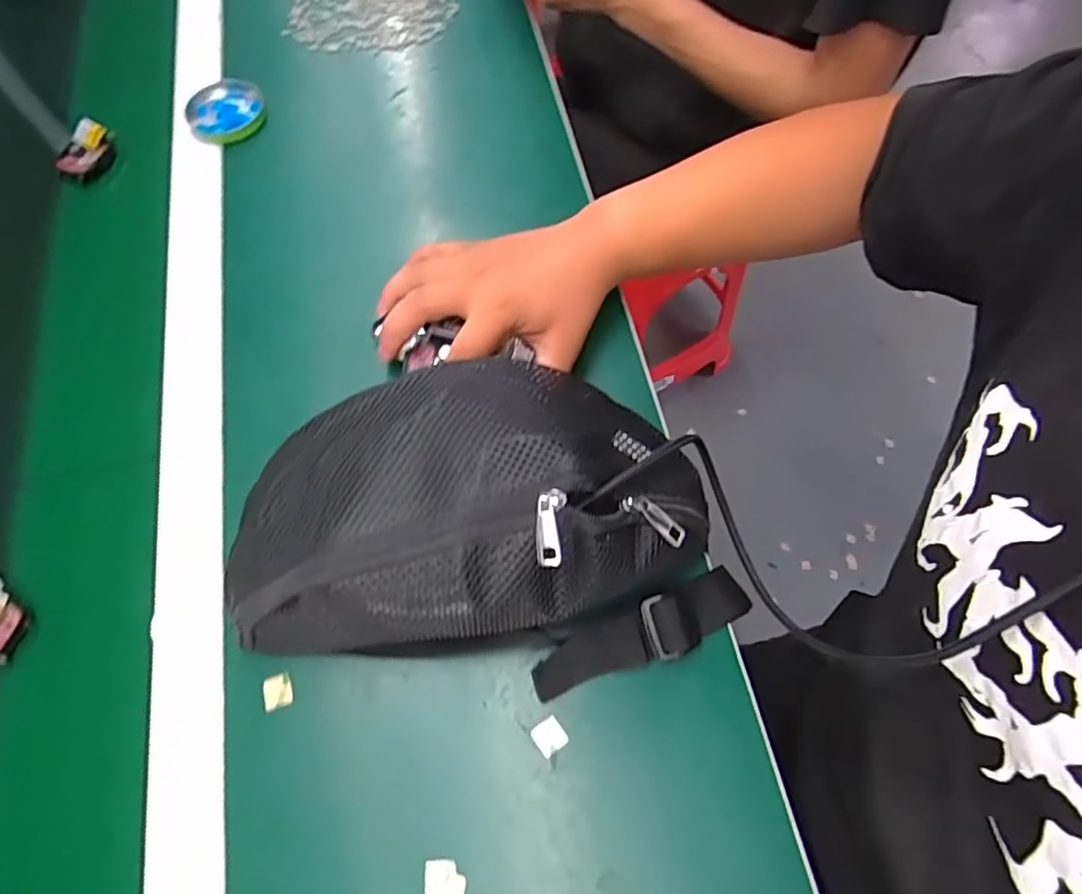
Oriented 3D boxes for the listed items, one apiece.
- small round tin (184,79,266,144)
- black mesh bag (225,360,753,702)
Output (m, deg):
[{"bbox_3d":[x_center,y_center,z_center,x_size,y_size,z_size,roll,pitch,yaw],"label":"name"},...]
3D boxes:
[{"bbox_3d":[-0.281,-0.300,0.550,0.067,0.018,0.064,1,64,-2],"label":"small round tin"},{"bbox_3d":[-0.035,0.046,0.350,0.273,0.100,0.184,-13,67,-7],"label":"black mesh bag"}]

